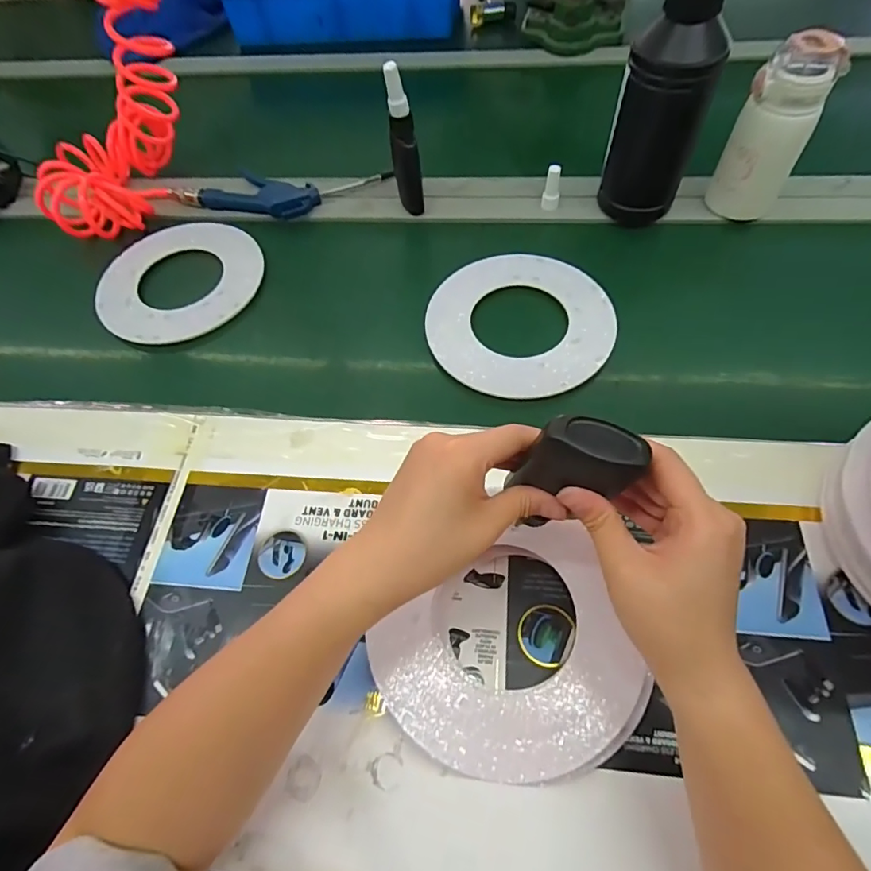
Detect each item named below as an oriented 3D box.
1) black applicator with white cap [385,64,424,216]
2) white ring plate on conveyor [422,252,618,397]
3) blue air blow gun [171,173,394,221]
[{"bbox_3d":[-0.033,-0.330,0.568,0.028,0.157,0.029,-2,60,3],"label":"black applicator with white cap"},{"bbox_3d":[0.089,-0.122,0.526,0.187,0.008,0.186,-1,61,2],"label":"white ring plate on conveyor"},{"bbox_3d":[-0.200,-0.313,0.646,0.279,0.020,0.087,-3,60,2],"label":"blue air blow gun"}]

